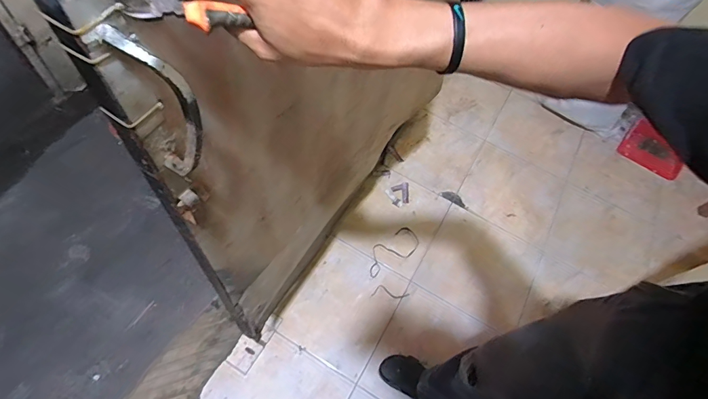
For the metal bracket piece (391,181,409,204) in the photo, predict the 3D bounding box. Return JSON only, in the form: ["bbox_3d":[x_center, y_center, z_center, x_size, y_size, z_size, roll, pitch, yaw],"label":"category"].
[{"bbox_3d":[0.215,-0.032,1.673,0.075,0.006,0.096,-28,68,-22],"label":"metal bracket piece"}]

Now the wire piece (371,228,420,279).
[{"bbox_3d":[0.146,0.196,1.524,0.254,0.013,0.110,-32,69,-23],"label":"wire piece"}]

